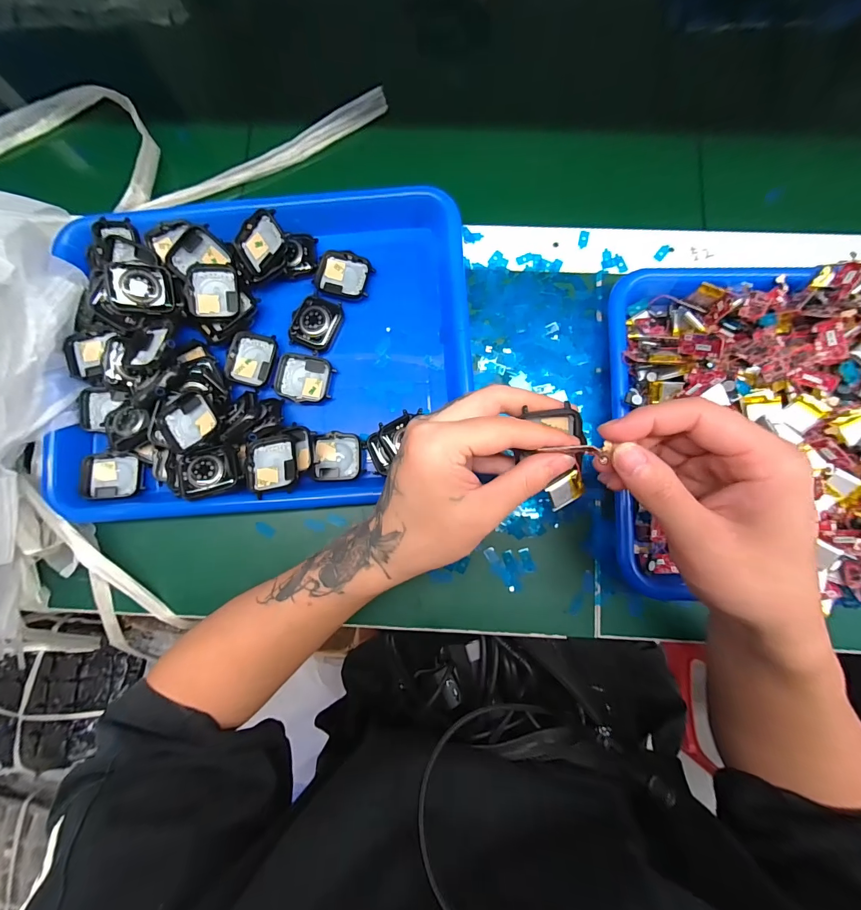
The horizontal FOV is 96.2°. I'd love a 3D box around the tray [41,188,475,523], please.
[{"bbox_3d":[-0.131,-0.089,0.308,0.317,0.043,0.263,-2,84,1],"label":"tray"}]

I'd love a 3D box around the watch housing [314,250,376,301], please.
[{"bbox_3d":[-0.072,-0.151,0.324,0.043,0.007,0.038,16,85,3],"label":"watch housing"}]

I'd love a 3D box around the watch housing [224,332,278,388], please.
[{"bbox_3d":[-0.147,-0.078,0.318,0.037,0.008,0.042,14,85,2],"label":"watch housing"}]

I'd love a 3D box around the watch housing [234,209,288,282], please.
[{"bbox_3d":[-0.135,-0.169,0.311,0.044,0.009,0.039,-24,97,25],"label":"watch housing"}]

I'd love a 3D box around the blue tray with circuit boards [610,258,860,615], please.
[{"bbox_3d":[0.301,-0.021,0.280,0.322,0.075,0.251,1,84,1],"label":"blue tray with circuit boards"}]

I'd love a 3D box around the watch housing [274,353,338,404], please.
[{"bbox_3d":[-0.104,-0.062,0.318,0.046,0.008,0.039,11,85,2],"label":"watch housing"}]

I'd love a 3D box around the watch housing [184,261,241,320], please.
[{"bbox_3d":[-0.173,-0.132,0.309,0.038,0.008,0.044,-3,90,-17],"label":"watch housing"}]

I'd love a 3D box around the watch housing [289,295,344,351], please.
[{"bbox_3d":[-0.095,-0.110,0.319,0.036,0.007,0.043,20,85,3],"label":"watch housing"}]

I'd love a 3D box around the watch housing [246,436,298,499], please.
[{"bbox_3d":[-0.120,0.007,0.295,0.037,0.010,0.047,-12,66,-5],"label":"watch housing"}]

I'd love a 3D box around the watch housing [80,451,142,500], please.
[{"bbox_3d":[-0.257,0.016,0.314,0.041,0.015,0.037,-6,84,1],"label":"watch housing"}]

